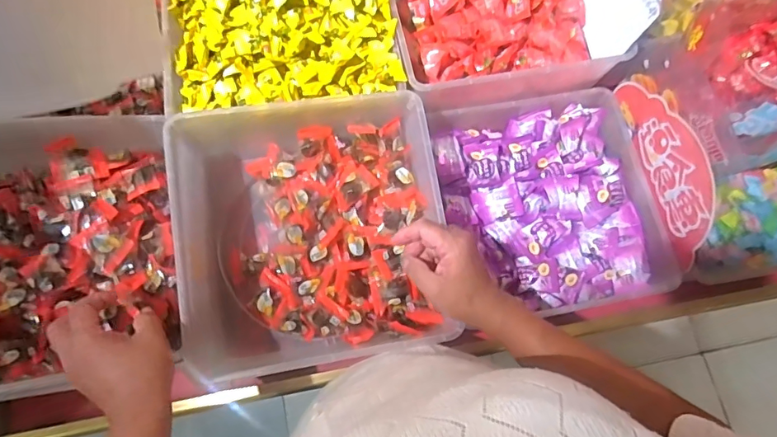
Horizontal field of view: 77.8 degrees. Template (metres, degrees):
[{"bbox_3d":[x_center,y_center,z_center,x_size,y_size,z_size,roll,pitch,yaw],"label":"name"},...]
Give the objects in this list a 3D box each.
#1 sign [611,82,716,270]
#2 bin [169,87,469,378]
[{"bbox_3d":[0.340,-0.069,0.592,0.009,0.129,0.242,-10,74,-4],"label":"sign"},{"bbox_3d":[-0.086,0.017,0.584,0.284,0.138,0.293,-9,74,-4],"label":"bin"}]

